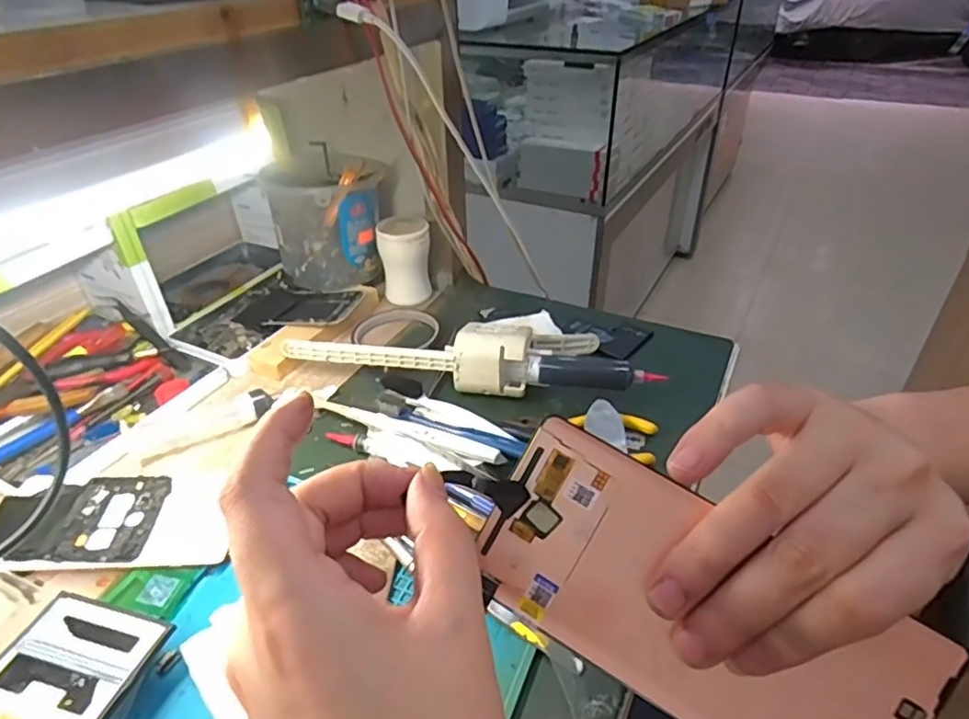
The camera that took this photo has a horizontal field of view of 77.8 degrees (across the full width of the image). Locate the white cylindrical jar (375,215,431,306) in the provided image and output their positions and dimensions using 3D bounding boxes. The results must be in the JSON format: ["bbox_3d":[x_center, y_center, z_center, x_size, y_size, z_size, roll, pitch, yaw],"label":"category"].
[{"bbox_3d":[-0.085,-0.105,0.640,0.052,0.081,0.045,-7,36,-8],"label":"white cylindrical jar"}]

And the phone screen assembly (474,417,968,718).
[{"bbox_3d":[0.075,0.090,0.215,0.157,0.072,0.004,30,3,11],"label":"phone screen assembly"}]

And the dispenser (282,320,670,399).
[{"bbox_3d":[-0.014,-0.010,0.522,0.310,0.046,0.070,2,36,5],"label":"dispenser"}]

